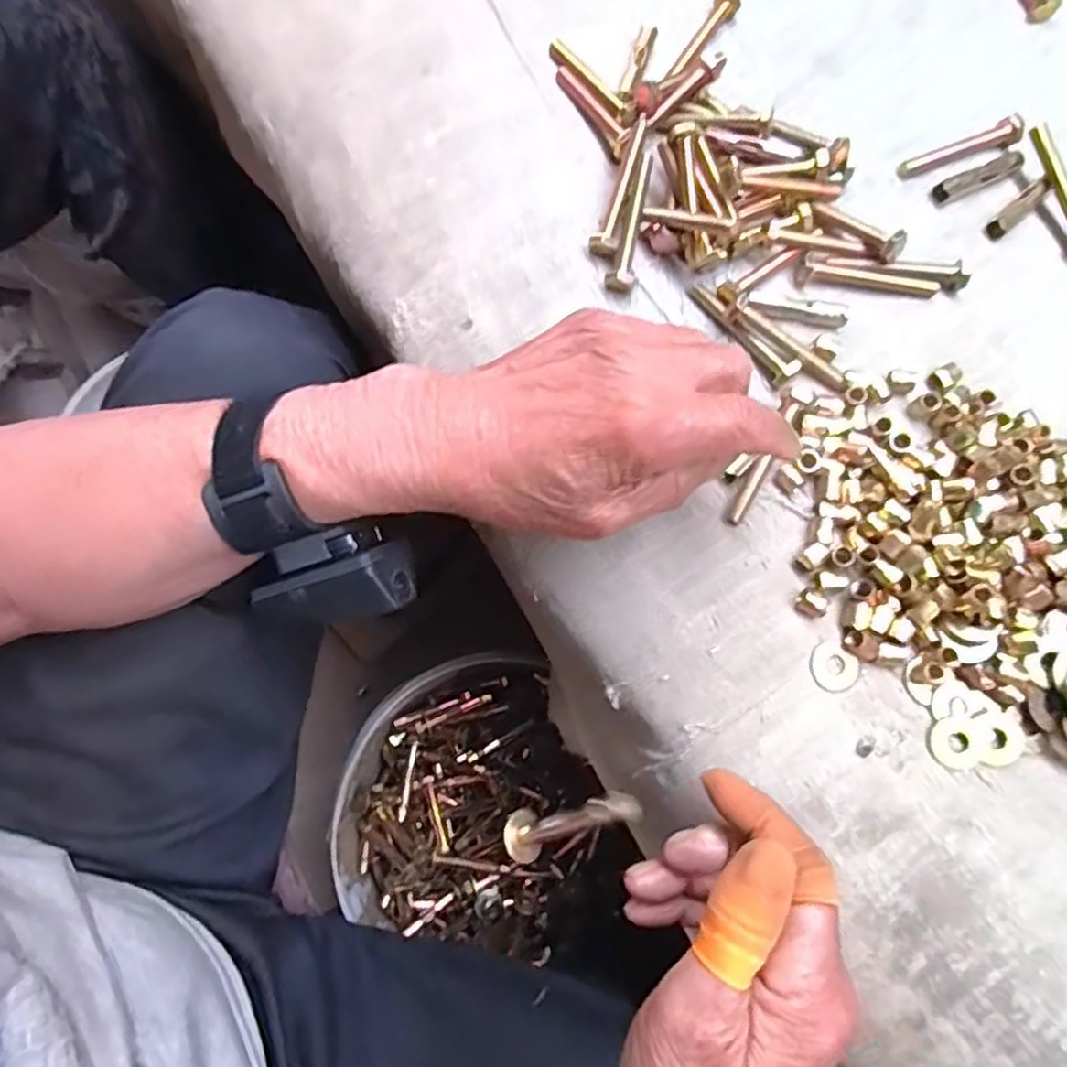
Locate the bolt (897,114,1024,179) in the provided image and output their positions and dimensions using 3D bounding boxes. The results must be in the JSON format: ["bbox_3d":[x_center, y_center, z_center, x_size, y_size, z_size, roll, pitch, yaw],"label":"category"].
[{"bbox_3d":[0.212,-0.190,0.342,0.063,0.008,0.012,-21,76,-4],"label":"bolt"}]

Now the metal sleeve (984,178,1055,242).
[{"bbox_3d":[0.236,-0.157,0.336,0.038,0.007,0.010,-39,78,-9],"label":"metal sleeve"}]

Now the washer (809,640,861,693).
[{"bbox_3d":[0.126,0.056,0.291,0.020,0.004,0.021,0,75,1],"label":"washer"}]

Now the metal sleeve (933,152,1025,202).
[{"bbox_3d":[0.220,-0.175,0.338,0.051,0.009,0.011,-25,76,-6],"label":"metal sleeve"}]

